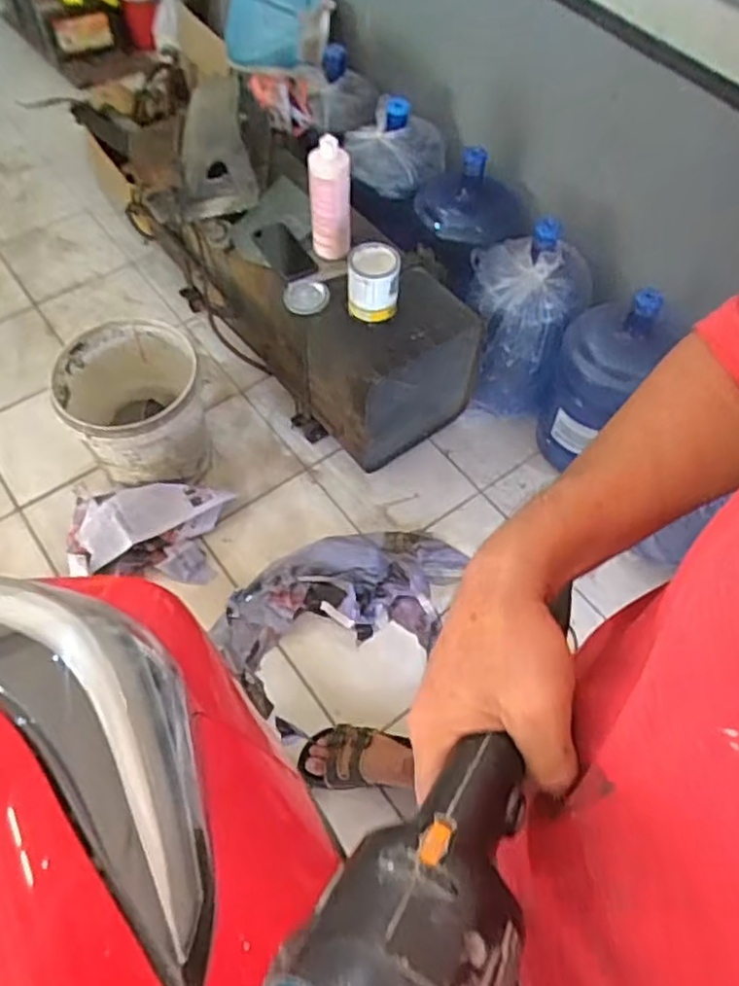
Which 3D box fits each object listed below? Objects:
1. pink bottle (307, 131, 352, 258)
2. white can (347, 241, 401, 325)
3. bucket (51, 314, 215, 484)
[{"bbox_3d":[-0.082,-0.600,1.460,0.083,0.247,0.068,1,59,-1],"label":"pink bottle"},{"bbox_3d":[0.007,-0.422,1.418,0.104,0.133,0.109,1,59,-1],"label":"white can"},{"bbox_3d":[-0.515,-0.182,1.567,0.284,0.288,0.312,1,59,-1],"label":"bucket"}]

